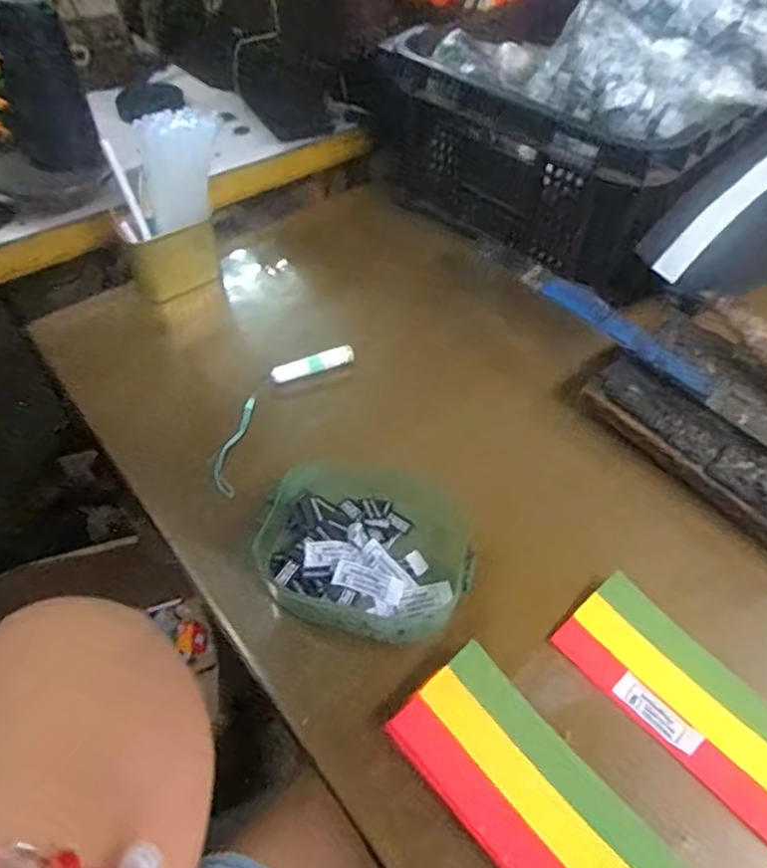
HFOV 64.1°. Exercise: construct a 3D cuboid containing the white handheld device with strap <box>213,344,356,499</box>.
[{"bbox_3d":[-0.107,-0.024,0.595,0.059,0.019,0.203,25,55,18],"label":"white handheld device with strap"}]

